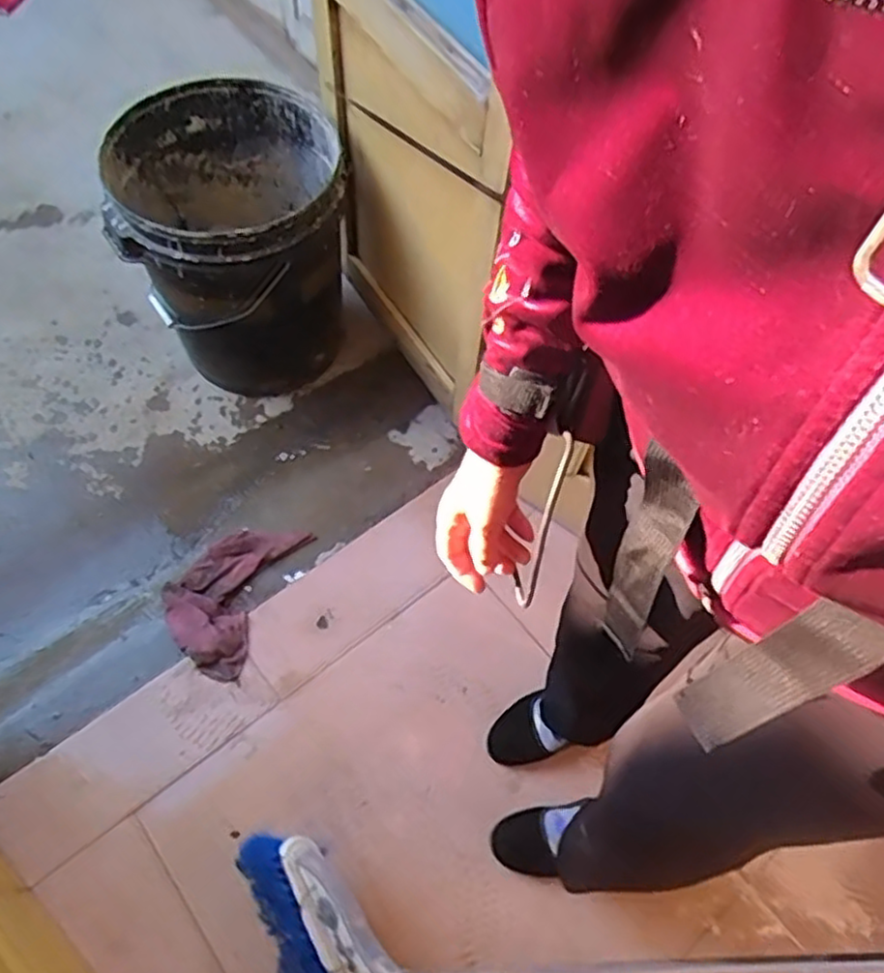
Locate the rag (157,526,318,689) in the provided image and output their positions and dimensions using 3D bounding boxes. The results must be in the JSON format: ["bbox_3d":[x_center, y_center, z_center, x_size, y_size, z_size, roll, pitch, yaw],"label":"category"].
[{"bbox_3d":[-0.354,0.172,1.163,0.173,0.075,0.274,15,63,6],"label":"rag"}]

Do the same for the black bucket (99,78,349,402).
[{"bbox_3d":[-0.352,-0.421,1.280,0.357,0.393,0.390,1,62,-2],"label":"black bucket"}]

